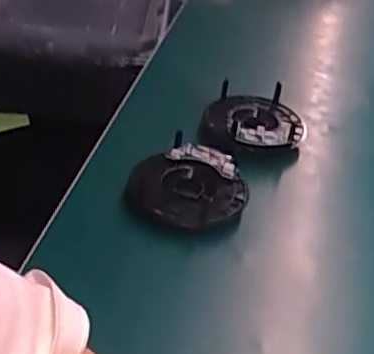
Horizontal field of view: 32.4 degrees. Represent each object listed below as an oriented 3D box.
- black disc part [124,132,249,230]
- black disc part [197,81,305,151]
[{"bbox_3d":[0.002,0.010,0.547,0.090,0.031,0.081,23,40,21],"label":"black disc part"},{"bbox_3d":[0.065,-0.054,0.638,0.101,0.035,0.104,-2,38,-11],"label":"black disc part"}]

